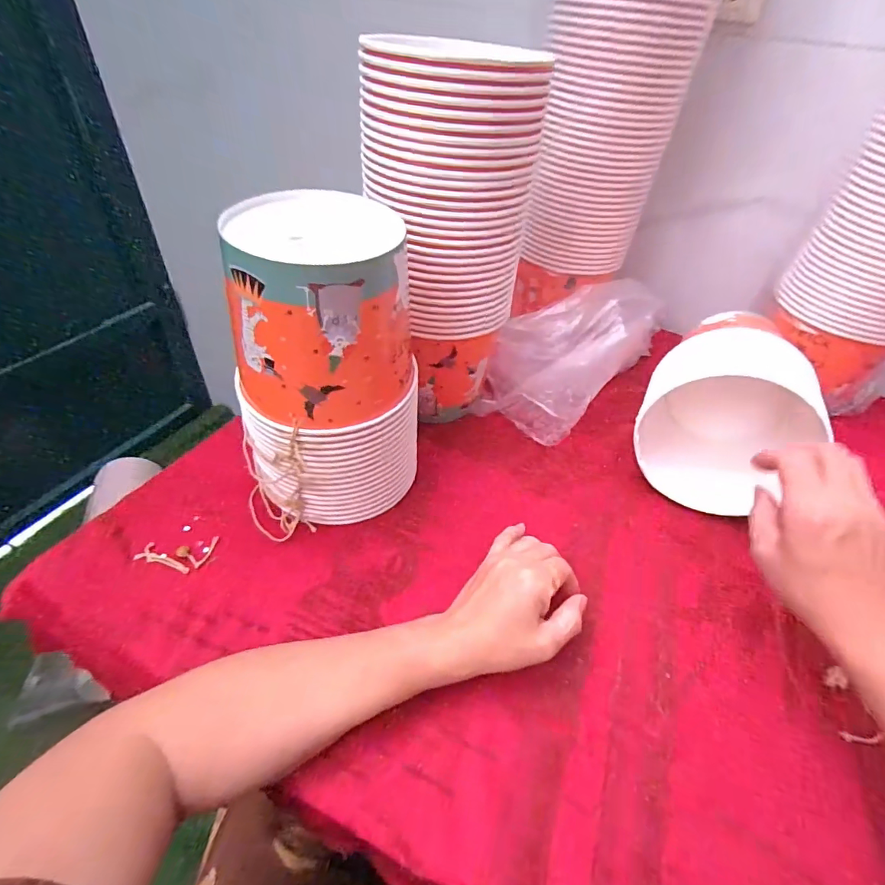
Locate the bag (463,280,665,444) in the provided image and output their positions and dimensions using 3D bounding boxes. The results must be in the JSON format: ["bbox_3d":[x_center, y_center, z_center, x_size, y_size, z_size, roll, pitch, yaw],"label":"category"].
[{"bbox_3d":[0.162,-0.119,0.600,0.151,0.113,0.269,34,52,24],"label":"bag"}]

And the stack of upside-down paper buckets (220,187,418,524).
[{"bbox_3d":[-0.100,-0.051,0.401,0.146,0.265,0.131,16,47,9],"label":"stack of upside-down paper buckets"}]

